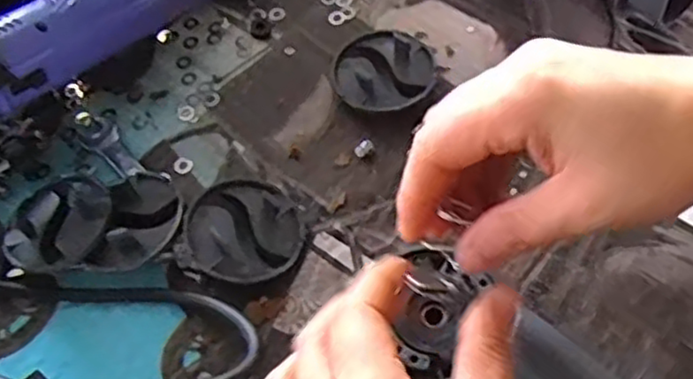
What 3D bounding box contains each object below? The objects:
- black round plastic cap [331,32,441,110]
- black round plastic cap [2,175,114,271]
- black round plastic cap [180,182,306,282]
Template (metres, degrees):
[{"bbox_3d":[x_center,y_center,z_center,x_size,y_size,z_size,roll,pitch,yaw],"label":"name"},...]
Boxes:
[{"bbox_3d":[0.021,-0.065,0.395,0.055,0.017,0.053,-2,61,3],"label":"black round plastic cap"},{"bbox_3d":[-0.146,0.016,0.357,0.055,0.011,0.050,-5,60,9],"label":"black round plastic cap"},{"bbox_3d":[-0.050,0.021,0.350,0.054,0.022,0.054,-2,61,3],"label":"black round plastic cap"}]

